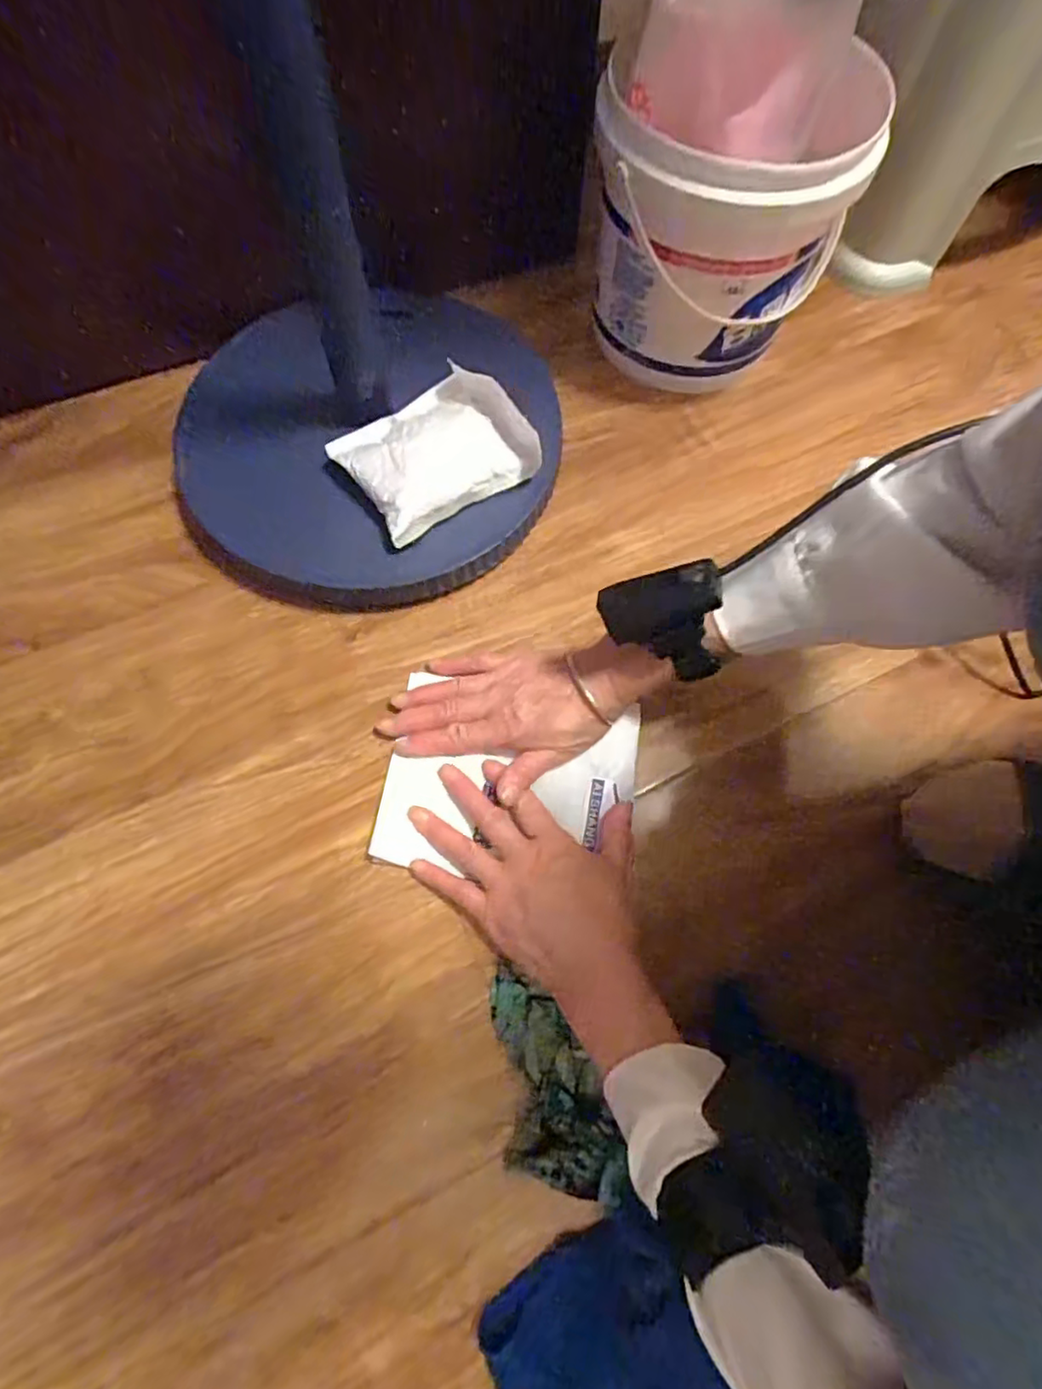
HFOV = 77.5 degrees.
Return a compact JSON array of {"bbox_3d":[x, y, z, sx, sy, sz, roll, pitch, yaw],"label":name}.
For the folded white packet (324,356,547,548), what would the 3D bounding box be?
[{"bbox_3d":[-0.065,-0.186,0.490,0.131,0.040,0.094,-32,72,-13],"label":"folded white packet"}]

